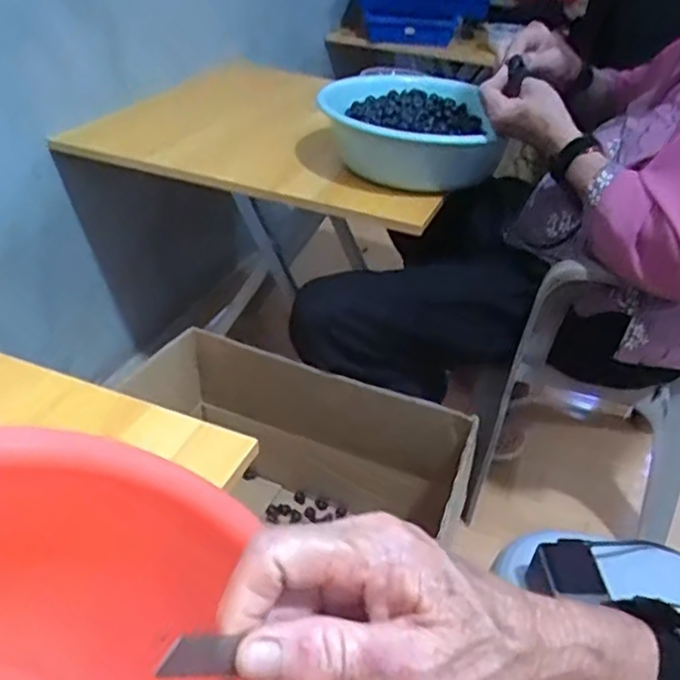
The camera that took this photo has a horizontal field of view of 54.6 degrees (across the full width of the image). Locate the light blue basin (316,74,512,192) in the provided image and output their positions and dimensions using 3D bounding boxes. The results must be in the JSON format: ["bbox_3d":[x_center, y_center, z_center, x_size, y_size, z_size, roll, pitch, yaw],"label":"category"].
[{"bbox_3d":[0.097,-0.311,0.988,0.244,0.097,0.296,6,35,0],"label":"light blue basin"}]

